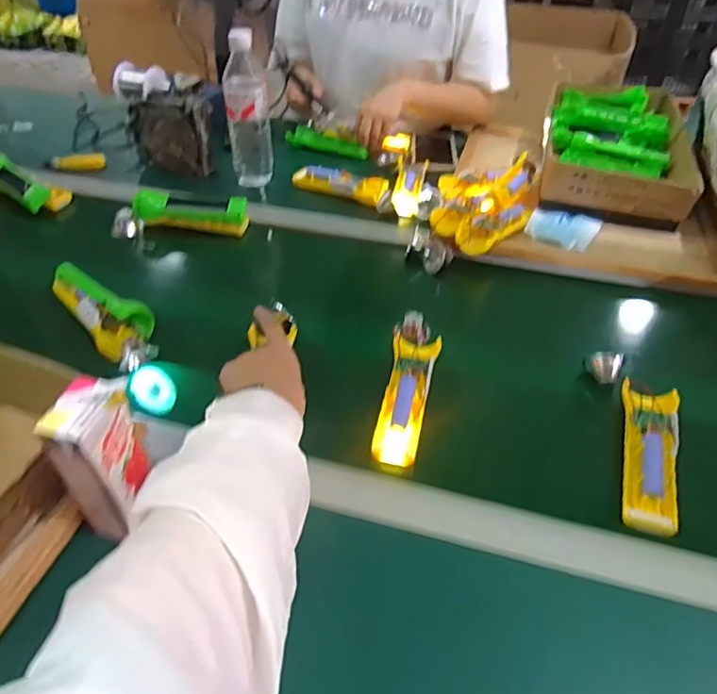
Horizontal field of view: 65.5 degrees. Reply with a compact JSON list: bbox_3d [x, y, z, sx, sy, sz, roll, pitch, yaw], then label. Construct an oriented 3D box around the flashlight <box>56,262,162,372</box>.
[{"bbox_3d":[-0.300,-0.042,0.661,0.198,0.044,0.066,33,50,30],"label":"flashlight"}]

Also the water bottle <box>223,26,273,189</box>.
[{"bbox_3d":[-0.175,-0.366,0.883,0.061,0.232,0.053,-8,43,-11],"label":"water bottle"}]

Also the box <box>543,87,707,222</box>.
[{"bbox_3d":[0.433,-0.334,0.952,0.224,0.087,0.405,12,43,11],"label":"box"}]

